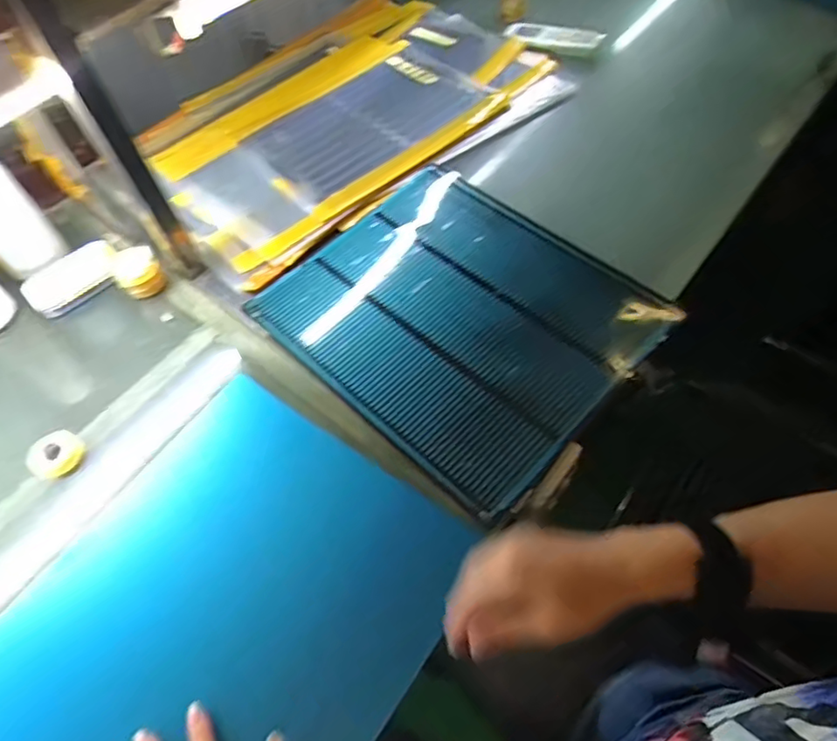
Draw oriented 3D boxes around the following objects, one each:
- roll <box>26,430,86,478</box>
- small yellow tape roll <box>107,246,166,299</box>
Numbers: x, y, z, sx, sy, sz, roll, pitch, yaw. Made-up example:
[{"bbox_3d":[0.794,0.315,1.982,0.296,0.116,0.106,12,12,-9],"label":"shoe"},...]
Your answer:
[{"bbox_3d":[-0.382,0.086,0.595,0.050,0.014,0.048,0,60,0],"label":"roll"},{"bbox_3d":[-0.351,-0.124,0.706,0.055,0.042,0.057,-2,58,3],"label":"small yellow tape roll"}]

